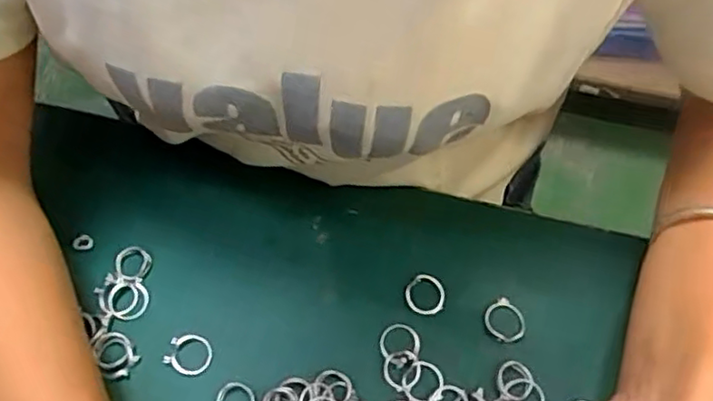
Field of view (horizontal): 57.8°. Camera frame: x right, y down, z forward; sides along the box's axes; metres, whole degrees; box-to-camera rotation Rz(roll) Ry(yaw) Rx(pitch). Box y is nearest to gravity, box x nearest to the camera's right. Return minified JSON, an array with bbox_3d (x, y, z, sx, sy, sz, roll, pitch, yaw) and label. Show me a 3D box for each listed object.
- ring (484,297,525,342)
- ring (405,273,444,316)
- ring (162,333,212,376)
[{"bbox_3d":[0.081,0.065,0.350,0.020,0.004,0.023,-35,66,-14],"label":"ring"},{"bbox_3d":[0.038,0.052,0.360,0.022,0.004,0.022,-1,62,3],"label":"ring"},{"bbox_3d":[-0.092,0.083,0.351,0.024,0.004,0.022,-1,62,3],"label":"ring"}]

